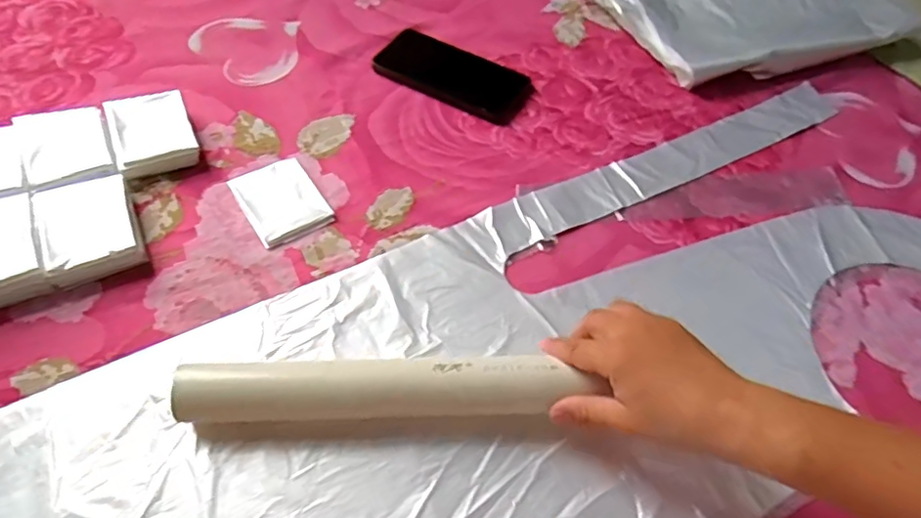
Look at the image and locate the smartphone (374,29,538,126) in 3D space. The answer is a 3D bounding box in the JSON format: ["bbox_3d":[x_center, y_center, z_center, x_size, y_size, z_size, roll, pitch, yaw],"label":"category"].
[{"bbox_3d":[-0.007,-0.203,0.611,0.166,0.015,0.075,25,58,12],"label":"smartphone"}]

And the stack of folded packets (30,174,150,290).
[{"bbox_3d":[-0.300,-0.025,0.456,0.066,0.027,0.090,-22,60,-18],"label":"stack of folded packets"}]

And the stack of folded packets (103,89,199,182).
[{"bbox_3d":[-0.283,-0.116,0.517,0.066,0.028,0.083,-21,60,-17],"label":"stack of folded packets"}]

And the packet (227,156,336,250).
[{"bbox_3d":[-0.158,-0.052,0.493,0.065,0.004,0.086,-28,62,-21],"label":"packet"}]

